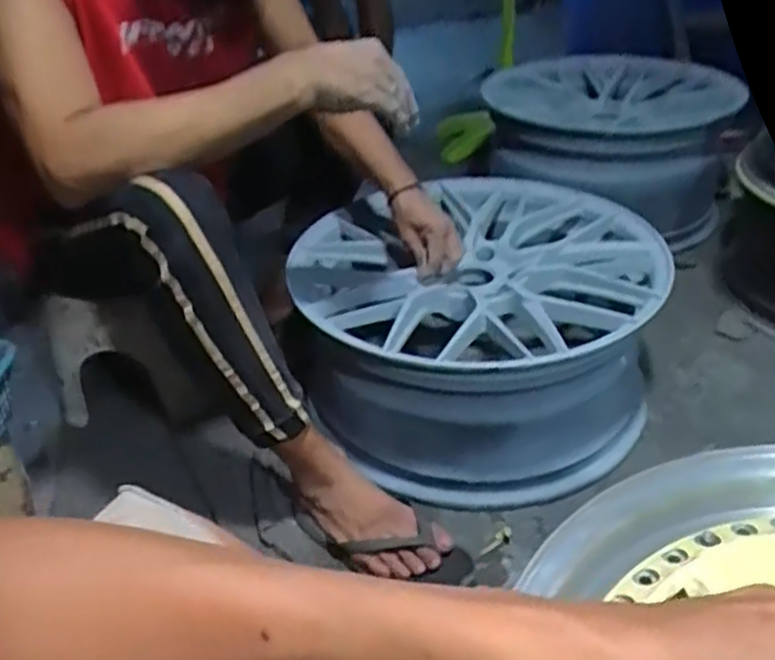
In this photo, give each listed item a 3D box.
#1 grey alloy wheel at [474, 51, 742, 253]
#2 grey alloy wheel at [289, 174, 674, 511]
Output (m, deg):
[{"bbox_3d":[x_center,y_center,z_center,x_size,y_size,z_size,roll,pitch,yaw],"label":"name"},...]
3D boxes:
[{"bbox_3d":[0.471,-0.400,1.525,0.472,0.269,0.403,6,36,17],"label":"grey alloy wheel"},{"bbox_3d":[0.129,-0.006,1.092,0.517,0.259,0.485,-2,34,6],"label":"grey alloy wheel"}]

